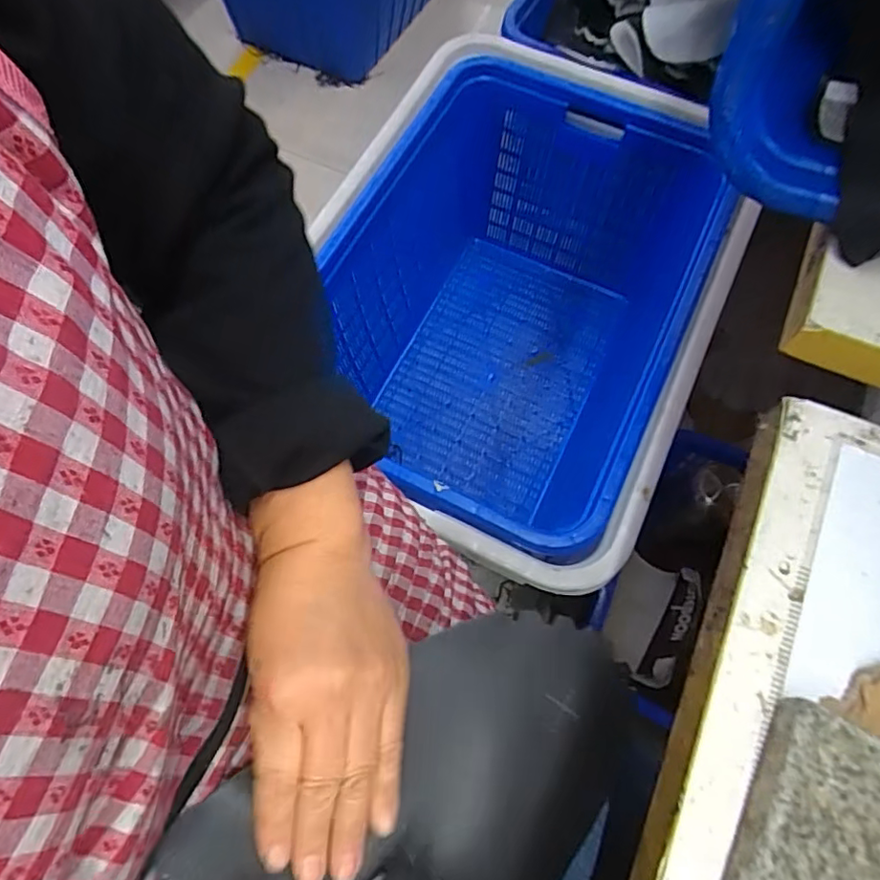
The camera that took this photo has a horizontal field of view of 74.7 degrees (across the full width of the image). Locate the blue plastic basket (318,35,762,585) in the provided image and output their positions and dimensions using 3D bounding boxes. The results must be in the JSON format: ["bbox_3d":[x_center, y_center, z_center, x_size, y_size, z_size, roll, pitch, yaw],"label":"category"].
[{"bbox_3d":[0.113,-0.207,1.000,0.552,0.414,0.801,23,70,9],"label":"blue plastic basket"}]

